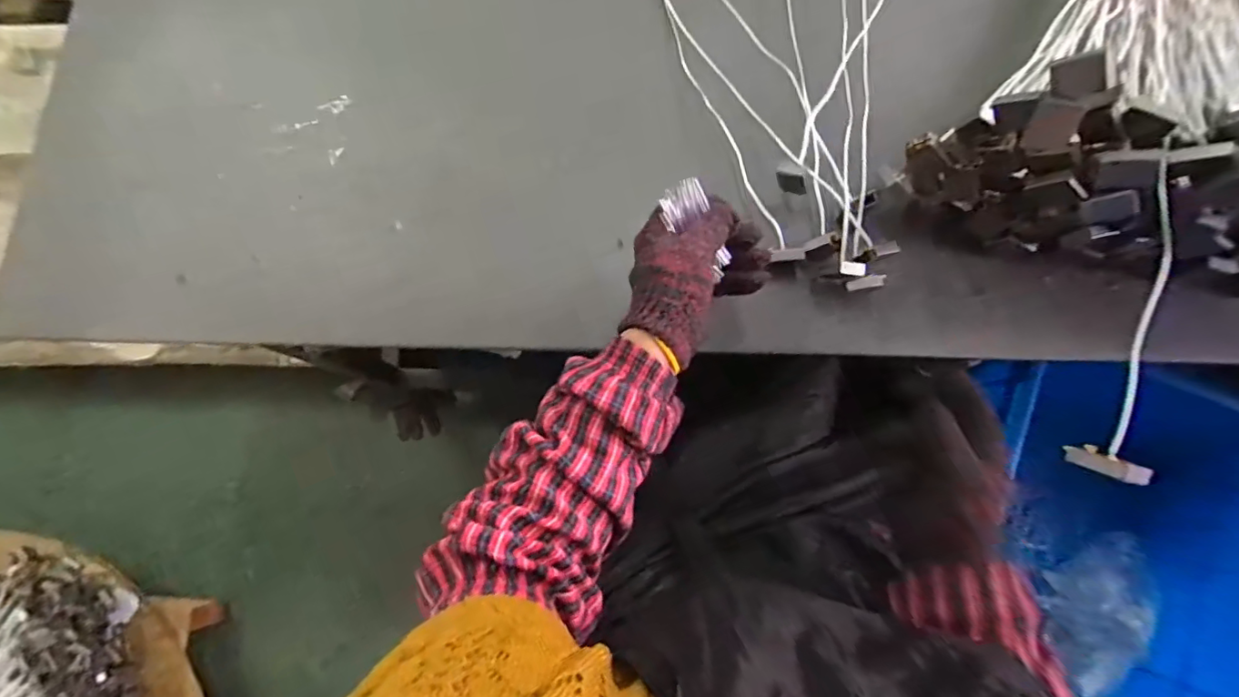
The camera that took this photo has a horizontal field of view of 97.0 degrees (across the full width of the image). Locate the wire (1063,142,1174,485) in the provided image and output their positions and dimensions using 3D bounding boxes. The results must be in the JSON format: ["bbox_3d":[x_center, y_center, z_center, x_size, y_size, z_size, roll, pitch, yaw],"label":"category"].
[{"bbox_3d":[0.362,-0.030,0.375,0.038,0.039,0.250,22,79,5],"label":"wire"}]

